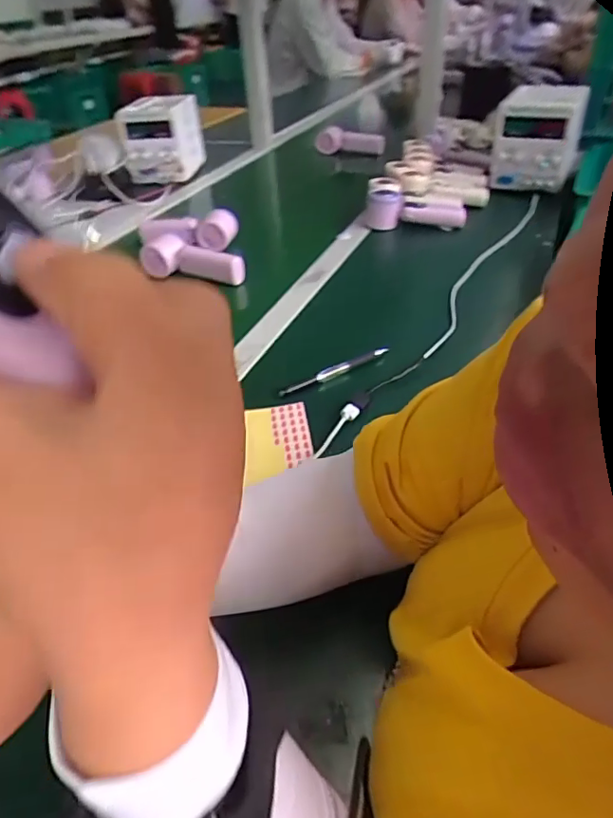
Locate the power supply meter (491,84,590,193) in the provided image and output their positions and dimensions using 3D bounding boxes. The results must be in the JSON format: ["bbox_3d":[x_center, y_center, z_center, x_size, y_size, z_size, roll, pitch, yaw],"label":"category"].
[{"bbox_3d":[0.414,-0.480,0.976,0.138,0.171,0.114,12,41,18],"label":"power supply meter"}]

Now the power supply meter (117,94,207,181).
[{"bbox_3d":[-0.321,-0.616,1.216,0.165,0.151,0.156,-5,39,-1],"label":"power supply meter"}]

